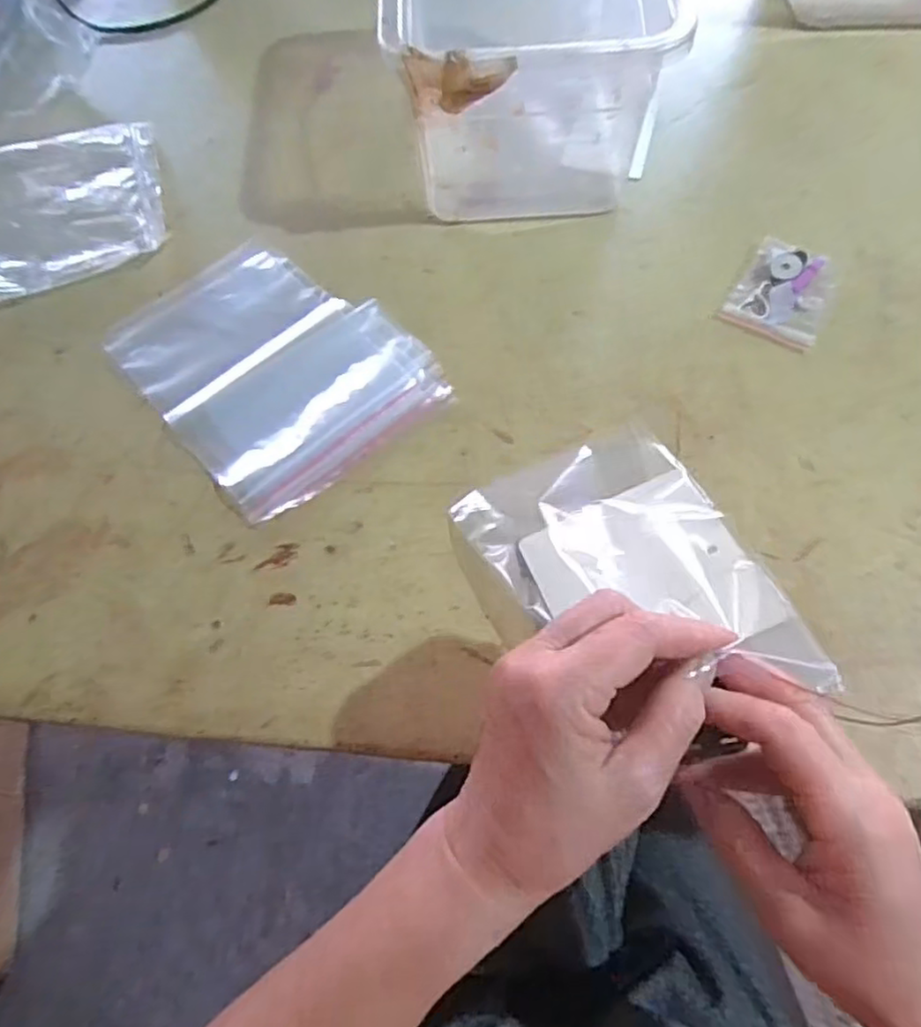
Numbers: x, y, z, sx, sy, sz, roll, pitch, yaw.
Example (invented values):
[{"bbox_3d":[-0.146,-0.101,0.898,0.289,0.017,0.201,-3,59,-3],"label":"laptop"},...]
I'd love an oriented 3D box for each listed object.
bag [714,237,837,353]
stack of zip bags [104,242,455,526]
[{"bbox_3d":[0.212,-0.146,0.437,0.060,0.012,0.081,30,68,16],"label":"bag"},{"bbox_3d":[-0.122,-0.100,0.432,0.147,0.009,0.197,-39,68,-17],"label":"stack of zip bags"}]

